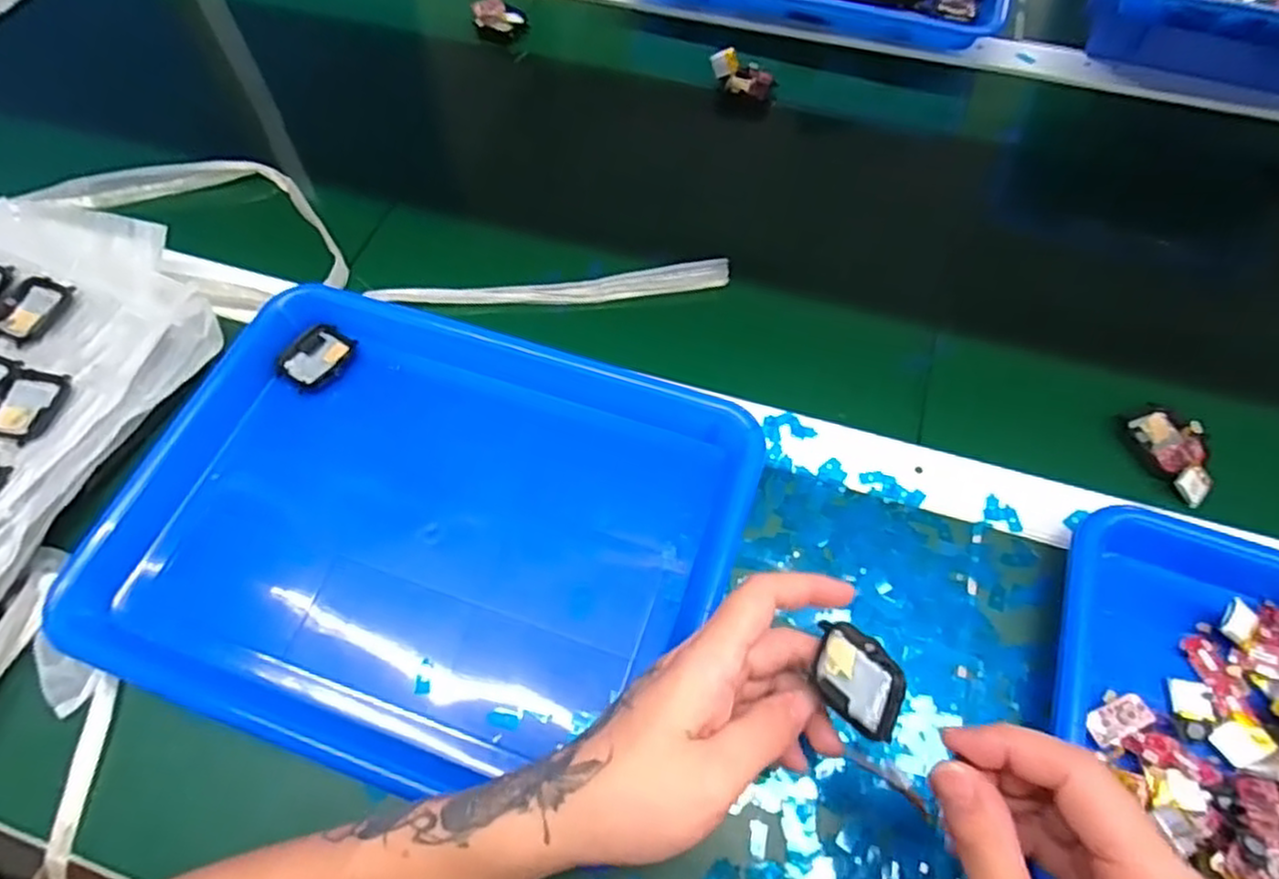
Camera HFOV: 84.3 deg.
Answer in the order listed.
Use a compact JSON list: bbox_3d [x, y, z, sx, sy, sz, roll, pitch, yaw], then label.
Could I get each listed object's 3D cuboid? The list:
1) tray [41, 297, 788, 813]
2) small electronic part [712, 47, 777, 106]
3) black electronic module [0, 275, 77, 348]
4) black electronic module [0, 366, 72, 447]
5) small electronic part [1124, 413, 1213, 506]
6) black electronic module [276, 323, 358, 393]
[{"bbox_3d":[-0.118,0.050,0.405,0.336,0.049,0.258,16,63,9],"label":"tray"},{"bbox_3d":[0.088,-0.306,0.592,0.059,0.021,0.031,18,64,11],"label":"small electronic part"},{"bbox_3d":[-0.383,-0.081,0.445,0.032,0.008,0.046,19,64,11],"label":"black electronic module"},{"bbox_3d":[-0.358,-0.020,0.412,0.035,0.005,0.047,7,62,5],"label":"black electronic module"},{"bbox_3d":[0.323,0.008,0.424,0.034,0.016,0.060,-17,63,-8],"label":"small electronic part"},{"bbox_3d":[-0.208,-0.052,0.457,0.035,0.008,0.045,32,67,17],"label":"black electronic module"}]

